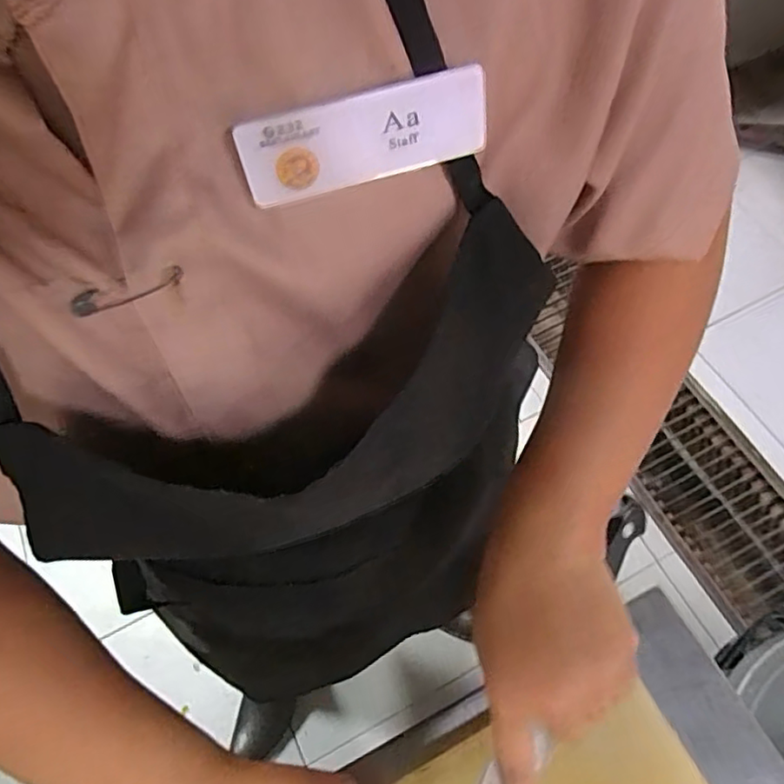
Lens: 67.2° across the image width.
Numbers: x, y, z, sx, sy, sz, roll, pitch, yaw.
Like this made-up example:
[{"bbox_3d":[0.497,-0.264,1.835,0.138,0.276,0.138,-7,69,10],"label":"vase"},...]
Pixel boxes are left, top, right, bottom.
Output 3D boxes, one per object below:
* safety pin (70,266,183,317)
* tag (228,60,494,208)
[{"bbox_3d":[-0.084,-0.031,0.187,0.036,0.006,0.006,-15,65,-3],"label":"safety pin"},{"bbox_3d":[-0.008,-0.076,0.178,0.074,0.025,0.004,-17,42,-4],"label":"tag"}]

